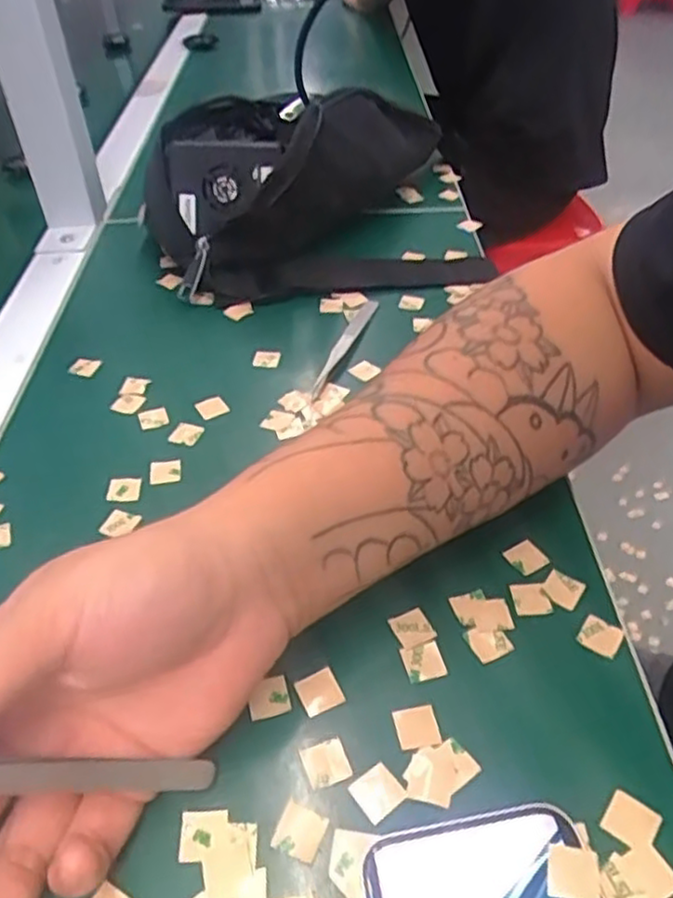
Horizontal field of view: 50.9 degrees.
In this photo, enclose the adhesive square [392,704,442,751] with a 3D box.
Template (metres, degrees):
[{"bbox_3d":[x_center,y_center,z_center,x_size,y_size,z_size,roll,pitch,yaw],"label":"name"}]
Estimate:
[{"bbox_3d":[0.030,0.102,0.260,0.015,0.004,0.016,-9,41,-7],"label":"adhesive square"}]

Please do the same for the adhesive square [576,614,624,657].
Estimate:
[{"bbox_3d":[0.107,0.075,0.286,0.015,0.004,0.015,27,49,29],"label":"adhesive square"}]

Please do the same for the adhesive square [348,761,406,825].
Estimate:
[{"bbox_3d":[0.014,0.116,0.241,0.015,0.004,0.015,-31,49,-28],"label":"adhesive square"}]

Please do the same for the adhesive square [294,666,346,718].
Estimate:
[{"bbox_3d":[-0.006,0.092,0.270,0.015,0.004,0.015,-18,44,-17],"label":"adhesive square"}]

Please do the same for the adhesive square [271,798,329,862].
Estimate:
[{"bbox_3d":[-0.012,0.126,0.234,0.015,0.004,0.015,15,45,18],"label":"adhesive square"}]

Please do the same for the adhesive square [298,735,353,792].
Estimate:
[{"bbox_3d":[-0.004,0.111,0.250,0.015,0.004,0.015,-15,43,-19],"label":"adhesive square"}]

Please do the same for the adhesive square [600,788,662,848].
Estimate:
[{"bbox_3d":[0.097,0.122,0.233,0.016,0.004,0.015,26,49,28],"label":"adhesive square"}]

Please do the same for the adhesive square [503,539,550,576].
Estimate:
[{"bbox_3d":[0.085,0.049,0.316,0.014,0.004,0.016,-25,47,-24],"label":"adhesive square"}]

